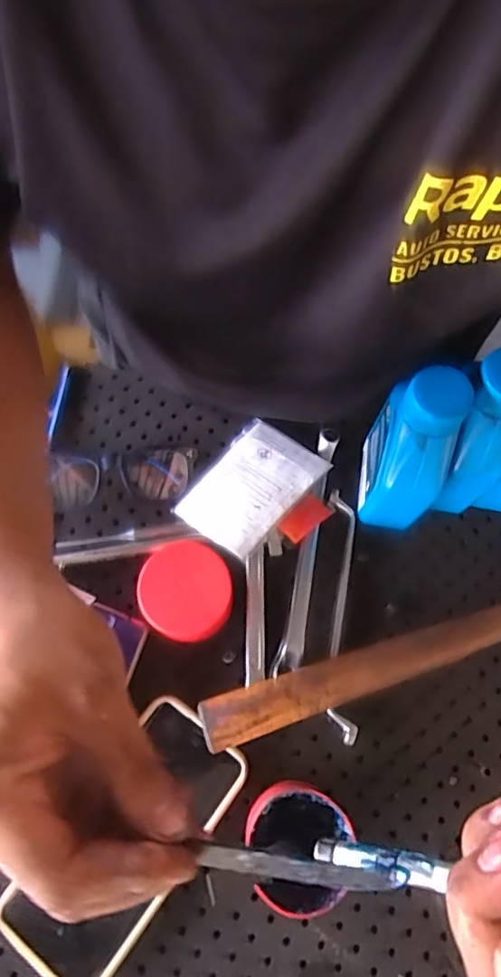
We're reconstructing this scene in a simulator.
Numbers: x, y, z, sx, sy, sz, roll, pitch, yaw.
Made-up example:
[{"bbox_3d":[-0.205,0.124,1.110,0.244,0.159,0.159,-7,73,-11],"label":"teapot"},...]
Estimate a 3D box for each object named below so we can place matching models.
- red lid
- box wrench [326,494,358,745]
[{"bbox_3d":[-0.044,0.070,0.390,0.064,0.010,0.064,1,71,-2],"label":"red lid"},{"bbox_3d":[0.069,0.090,0.425,0.023,0.015,0.185,3,71,1],"label":"box wrench"}]

